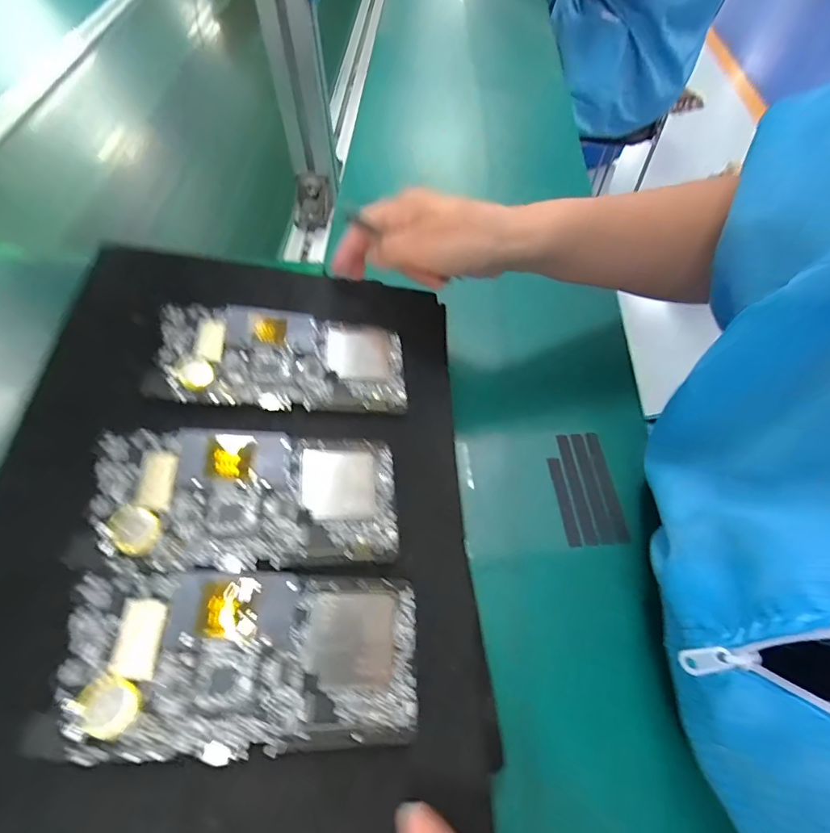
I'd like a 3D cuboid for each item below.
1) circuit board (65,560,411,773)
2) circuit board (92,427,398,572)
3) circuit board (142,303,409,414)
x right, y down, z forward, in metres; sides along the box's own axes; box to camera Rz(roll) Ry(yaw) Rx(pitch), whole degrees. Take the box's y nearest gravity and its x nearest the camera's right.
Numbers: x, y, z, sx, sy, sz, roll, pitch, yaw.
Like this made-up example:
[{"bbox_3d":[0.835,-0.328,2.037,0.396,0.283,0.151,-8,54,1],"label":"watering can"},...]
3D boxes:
[{"bbox_3d":[-0.074,0.112,0.213,0.151,0.008,0.073,9,54,-14],"label":"circuit board"},{"bbox_3d":[-0.086,0.043,0.249,0.152,0.005,0.072,5,62,-16],"label":"circuit board"},{"bbox_3d":[-0.083,-0.038,0.301,0.152,0.010,0.074,5,54,-16],"label":"circuit board"}]

